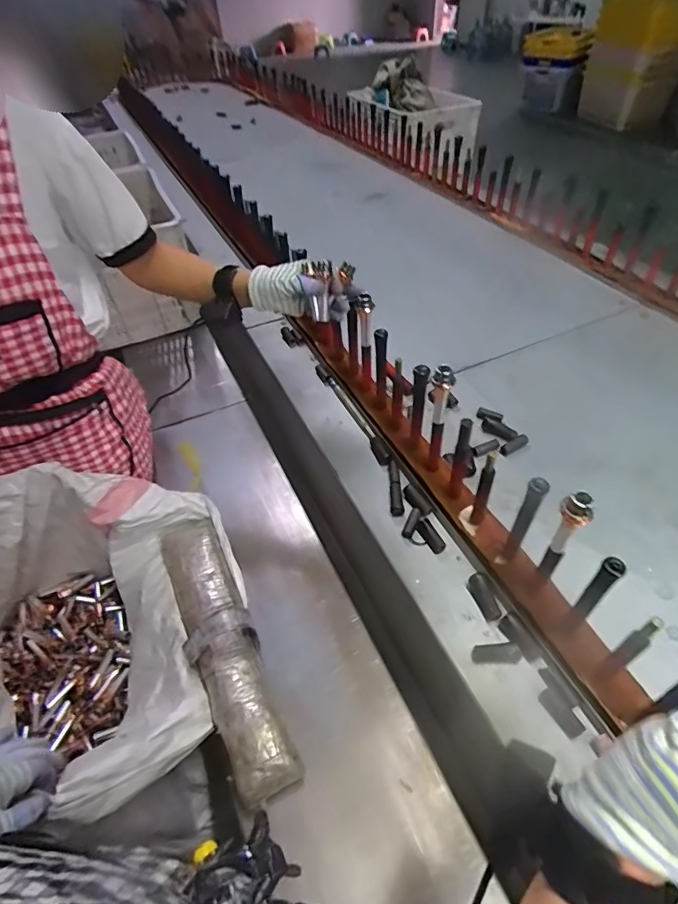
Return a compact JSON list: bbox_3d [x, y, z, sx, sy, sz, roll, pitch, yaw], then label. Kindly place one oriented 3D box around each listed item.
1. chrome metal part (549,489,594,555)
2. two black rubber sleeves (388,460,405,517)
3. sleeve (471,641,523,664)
[{"bbox_3d":[0.215,0.070,0.445,0.022,0.084,0.018,-13,45,-6],"label":"chrome metal part"},{"bbox_3d":[0.081,0.050,0.680,0.017,0.015,0.095,-3,44,5],"label":"two black rubber sleeves"},{"bbox_3d":[0.170,0.218,0.516,0.051,0.022,0.017,-11,46,14],"label":"sleeve"}]

